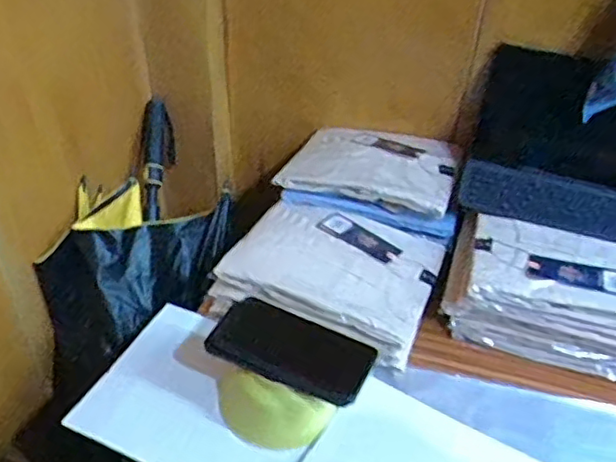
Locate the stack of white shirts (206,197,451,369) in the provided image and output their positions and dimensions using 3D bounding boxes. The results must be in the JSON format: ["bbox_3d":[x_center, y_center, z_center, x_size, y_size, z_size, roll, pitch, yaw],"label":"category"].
[{"bbox_3d":[0.034,0.053,0.833,0.258,0.079,0.217,17,40,14],"label":"stack of white shirts"}]

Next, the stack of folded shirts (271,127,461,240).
[{"bbox_3d":[0.107,-0.103,0.975,0.266,0.045,0.211,13,39,10],"label":"stack of folded shirts"}]

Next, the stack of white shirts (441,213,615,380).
[{"bbox_3d":[0.322,0.081,0.797,0.266,0.116,0.174,14,40,11],"label":"stack of white shirts"}]

